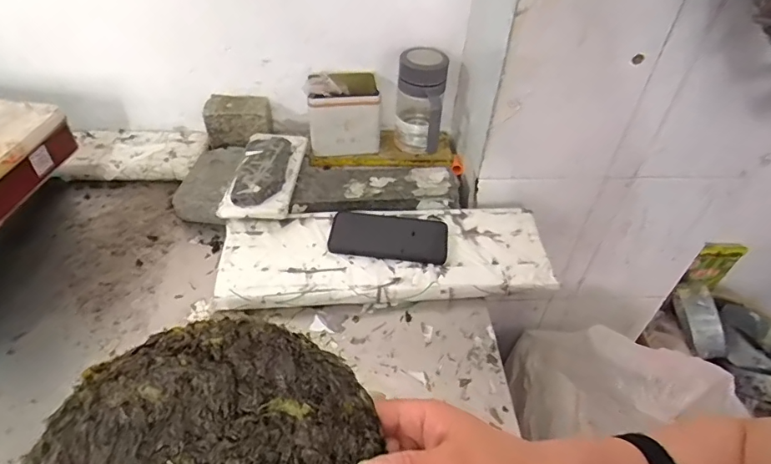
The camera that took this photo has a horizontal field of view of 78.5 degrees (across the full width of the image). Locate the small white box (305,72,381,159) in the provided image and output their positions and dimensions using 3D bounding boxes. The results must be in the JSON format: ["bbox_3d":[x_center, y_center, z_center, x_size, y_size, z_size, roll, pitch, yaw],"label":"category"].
[{"bbox_3d":[-0.069,-0.204,0.785,0.116,0.100,0.089,-3,44,-6],"label":"small white box"}]

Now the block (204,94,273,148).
[{"bbox_3d":[-0.251,-0.193,0.810,0.103,0.065,0.060,-3,44,-7],"label":"block"}]

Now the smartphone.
[{"bbox_3d":[0.006,0.003,0.670,0.163,0.014,0.076,8,55,0],"label":"smartphone"}]

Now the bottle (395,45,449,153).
[{"bbox_3d":[0.056,-0.203,0.774,0.075,0.165,0.126,4,44,1],"label":"bottle"}]

